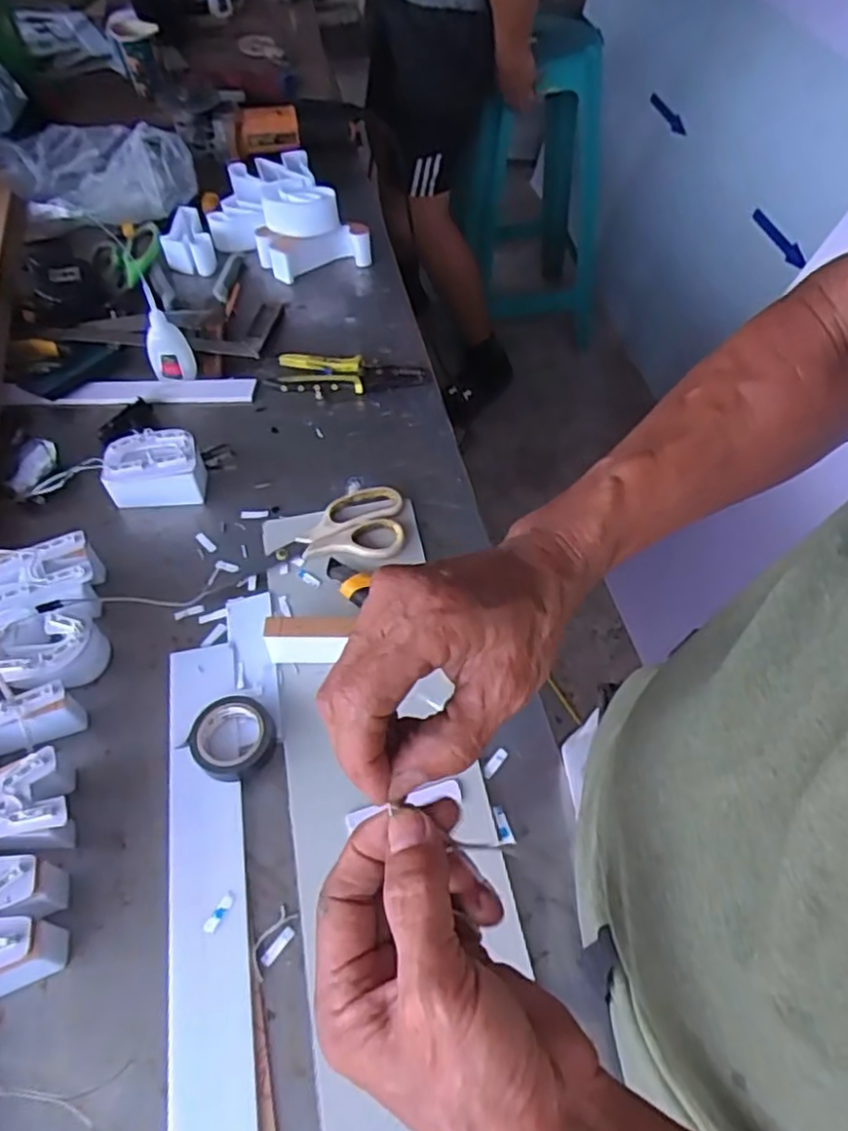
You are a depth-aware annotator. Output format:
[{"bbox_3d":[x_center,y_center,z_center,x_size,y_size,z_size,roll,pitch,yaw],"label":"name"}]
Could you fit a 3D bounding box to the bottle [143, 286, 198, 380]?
[{"bbox_3d":[-0.273,-0.238,0.738,0.041,0.091,0.037,-32,61,-20],"label":"bottle"}]

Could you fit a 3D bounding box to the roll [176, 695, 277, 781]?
[{"bbox_3d":[-0.143,0.127,0.519,0.060,0.023,0.056,0,55,1],"label":"roll"}]

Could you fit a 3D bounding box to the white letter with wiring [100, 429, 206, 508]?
[{"bbox_3d":[-0.253,-0.092,0.664,0.085,0.050,0.054,-3,55,-1],"label":"white letter with wiring"}]

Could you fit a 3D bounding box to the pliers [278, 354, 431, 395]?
[{"bbox_3d":[-0.078,-0.211,0.766,0.160,0.014,0.051,6,55,5],"label":"pliers"}]

